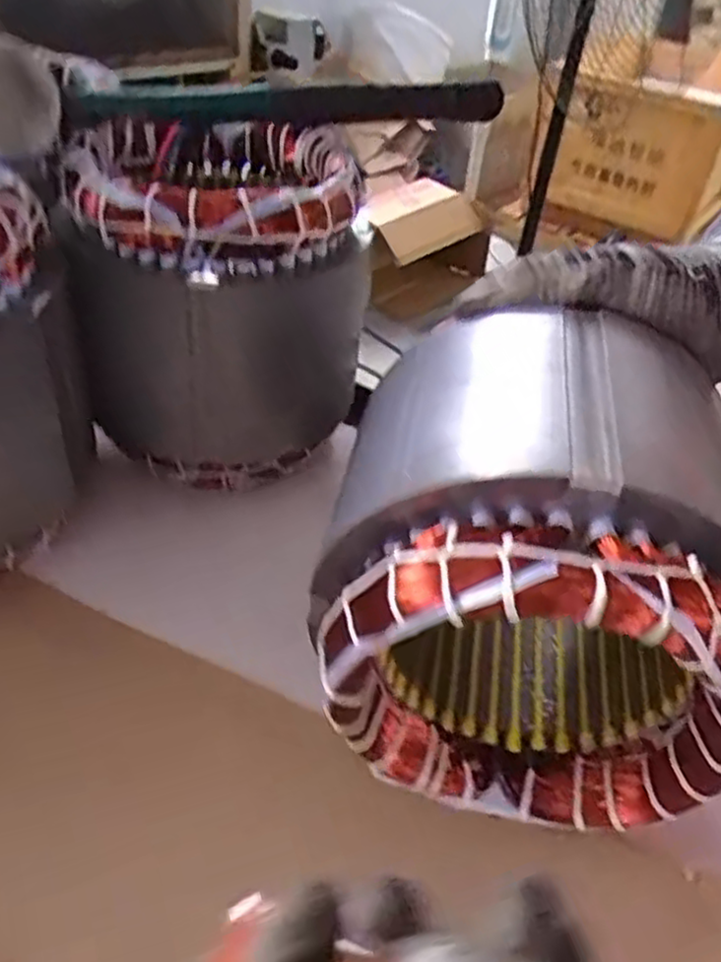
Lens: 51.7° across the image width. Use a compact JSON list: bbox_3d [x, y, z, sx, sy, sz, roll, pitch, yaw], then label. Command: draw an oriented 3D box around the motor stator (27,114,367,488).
[{"bbox_3d":[-0.073,-0.095,0.400,0.141,0.157,0.150,10,41,4],"label":"motor stator"}]

